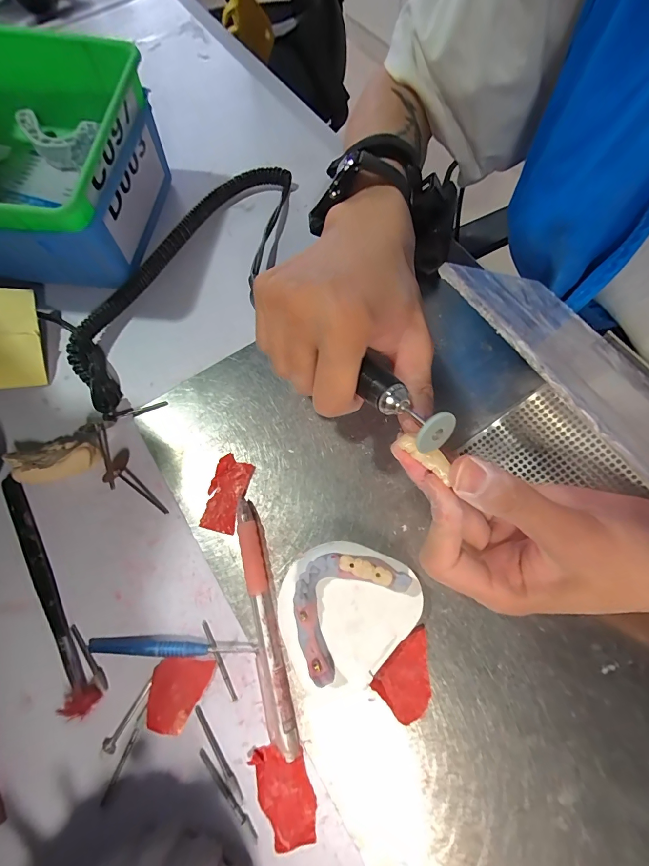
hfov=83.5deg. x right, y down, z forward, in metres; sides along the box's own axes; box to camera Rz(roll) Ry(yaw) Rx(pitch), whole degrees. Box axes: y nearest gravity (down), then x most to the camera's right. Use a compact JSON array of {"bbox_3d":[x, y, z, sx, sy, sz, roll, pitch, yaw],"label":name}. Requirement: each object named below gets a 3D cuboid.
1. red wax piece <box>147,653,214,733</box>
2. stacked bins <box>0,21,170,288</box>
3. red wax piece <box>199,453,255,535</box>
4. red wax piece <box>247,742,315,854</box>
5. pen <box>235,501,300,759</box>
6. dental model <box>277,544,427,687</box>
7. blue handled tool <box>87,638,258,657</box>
[{"bbox_3d":[-0.080,0.143,0.201,0.033,0.004,0.037,4,71,3],"label":"red wax piece"},{"bbox_3d":[-0.215,-0.192,0.270,0.156,0.103,0.146,5,71,4],"label":"stacked bins"},{"bbox_3d":[-0.063,0.039,0.234,0.023,0.004,0.047,14,72,6],"label":"red wax piece"},{"bbox_3d":[-0.020,0.184,0.185,0.026,0.004,0.043,-20,71,-5],"label":"red wax piece"},{"bbox_3d":[-0.036,0.104,0.208,0.015,0.012,0.130,-13,71,-3],"label":"pen"},{"bbox_3d":[0.011,0.093,0.198,0.066,0.030,0.073,42,77,14],"label":"dental model"},{"bbox_3d":[-0.087,0.122,0.207,0.096,0.007,0.008,0,71,2],"label":"blue handled tool"}]

